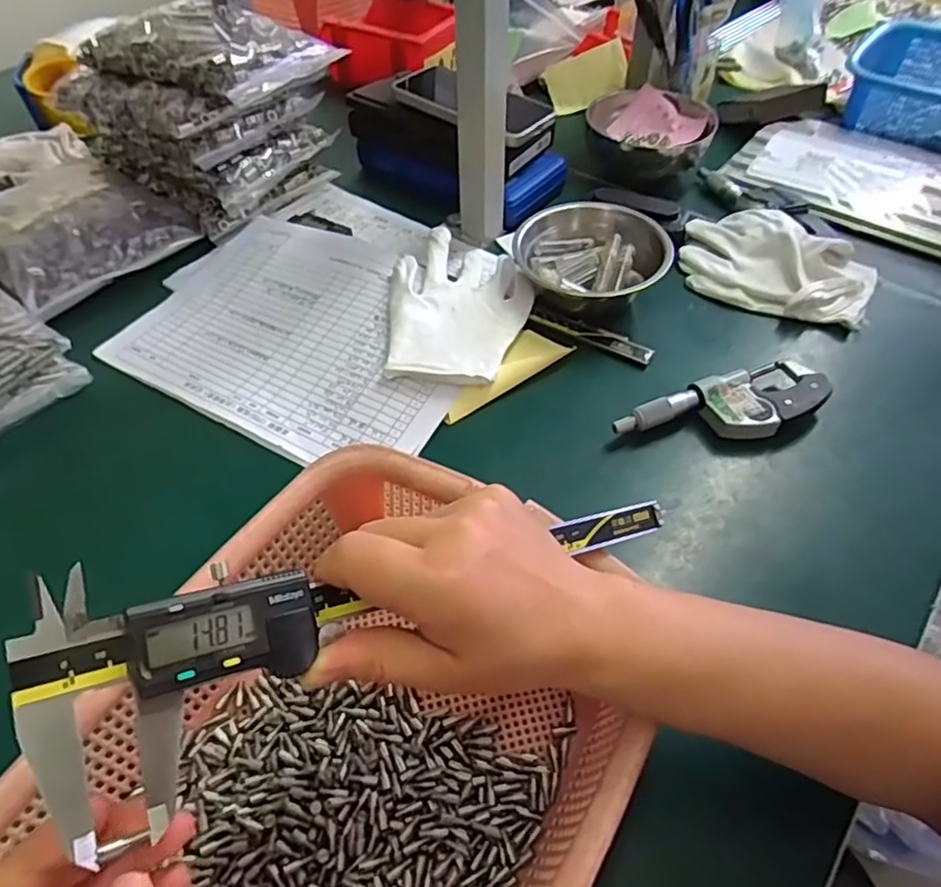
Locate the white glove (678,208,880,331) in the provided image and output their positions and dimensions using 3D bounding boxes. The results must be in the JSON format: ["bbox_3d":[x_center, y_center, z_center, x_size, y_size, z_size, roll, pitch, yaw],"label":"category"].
[{"bbox_3d":[0.267,-0.158,0.564,0.163,0.048,0.113,25,53,28],"label":"white glove"}]

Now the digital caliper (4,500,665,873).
[{"bbox_3d":[-0.020,0.045,0.256,0.273,0.075,0.012,-20,-1,-36],"label":"digital caliper"}]

